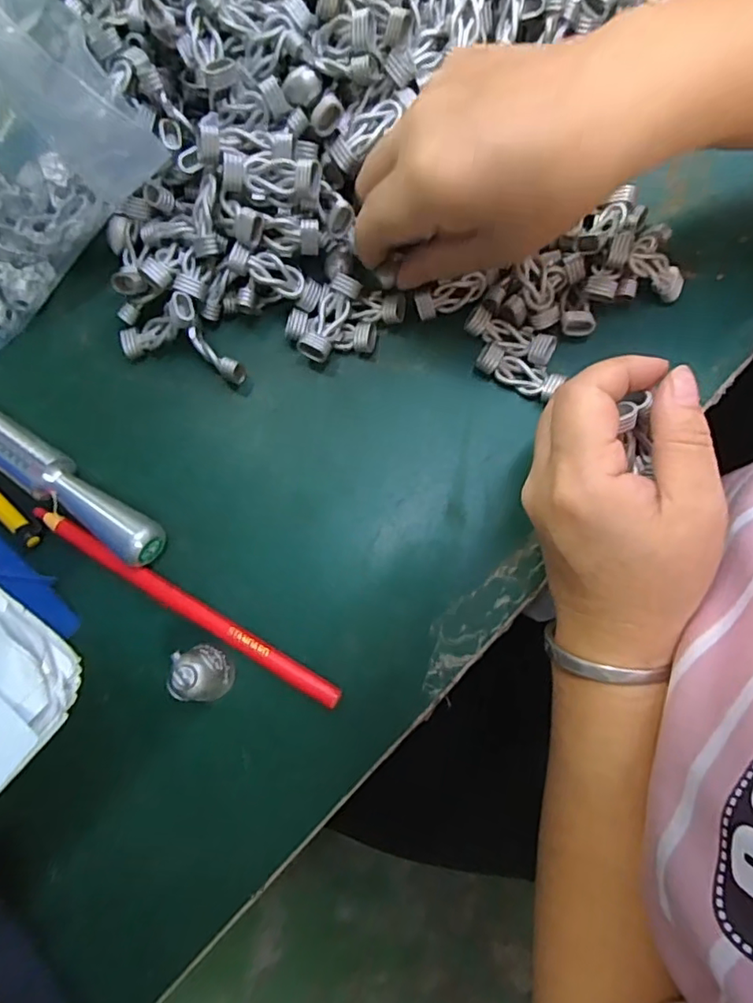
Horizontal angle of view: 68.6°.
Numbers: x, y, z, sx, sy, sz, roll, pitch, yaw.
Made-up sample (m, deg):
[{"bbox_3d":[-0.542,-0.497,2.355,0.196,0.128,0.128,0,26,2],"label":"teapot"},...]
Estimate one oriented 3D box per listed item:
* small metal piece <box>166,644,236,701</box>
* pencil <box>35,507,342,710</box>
[{"bbox_3d":[-0.075,0.074,0.237,0.021,0.033,0.021,19,80,4],"label":"small metal piece"},{"bbox_3d":[-0.089,0.047,0.253,0.165,0.009,0.010,31,81,6],"label":"pencil"}]

